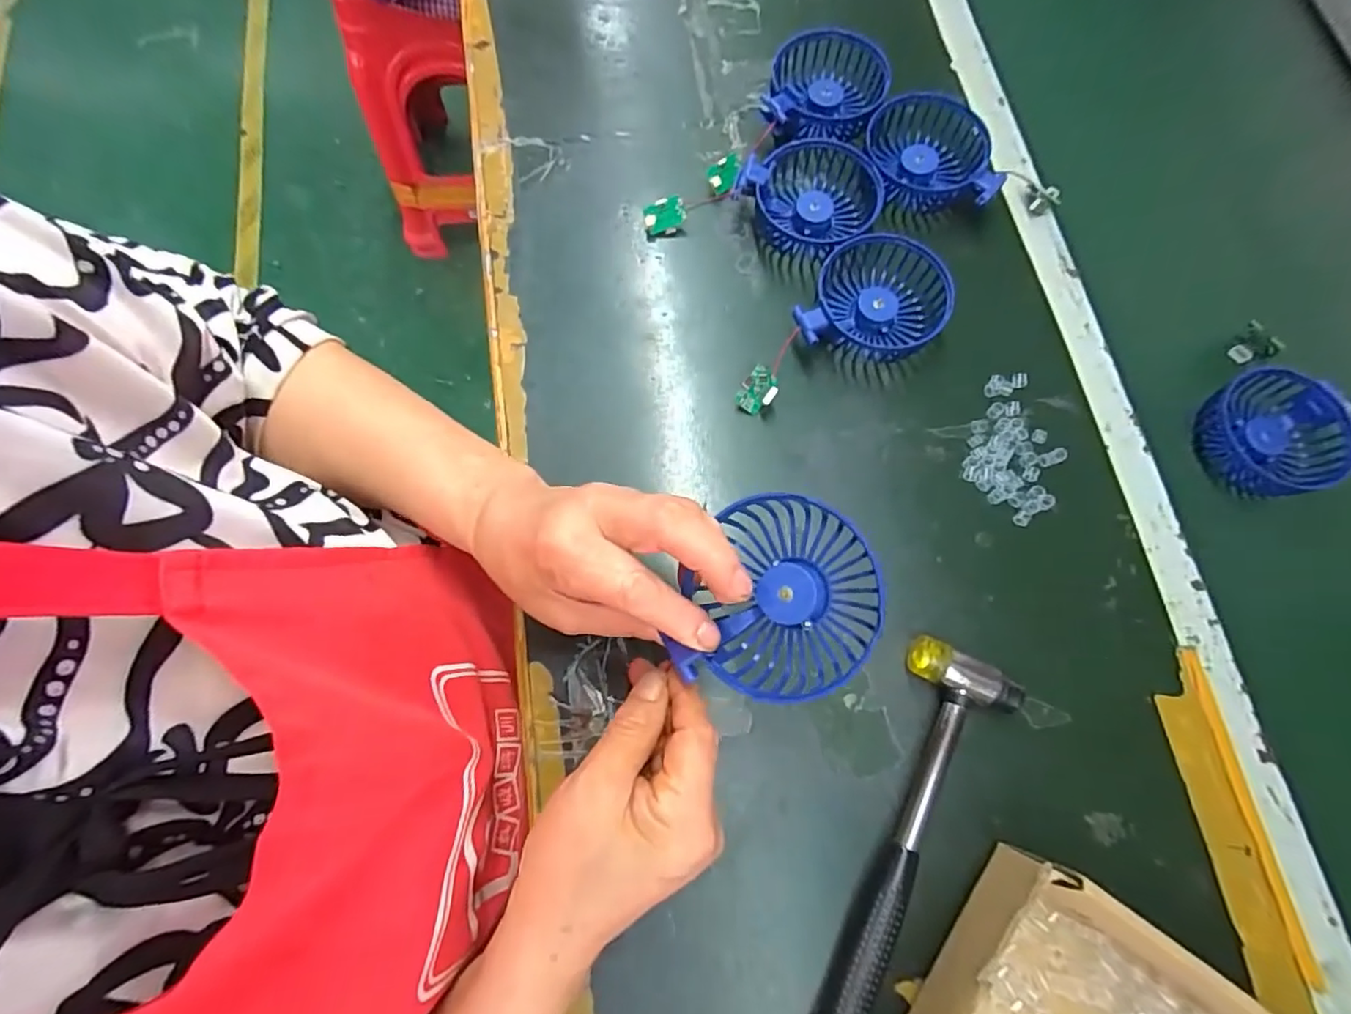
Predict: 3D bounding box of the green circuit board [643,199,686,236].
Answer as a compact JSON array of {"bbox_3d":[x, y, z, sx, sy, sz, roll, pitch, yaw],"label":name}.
[{"bbox_3d":[-0.008,-0.220,0.443,0.031,0.004,0.022,-18,111,7],"label":"green circuit board"}]

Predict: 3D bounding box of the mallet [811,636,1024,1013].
[{"bbox_3d":[0.130,0.192,0.320,0.058,0.022,0.230,21,76,6],"label":"mallet"}]

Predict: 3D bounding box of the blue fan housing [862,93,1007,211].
[{"bbox_3d":[0.192,-0.265,0.448,0.094,0.034,0.086,-2,74,0],"label":"blue fan housing"}]

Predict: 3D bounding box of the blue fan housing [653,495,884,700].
[{"bbox_3d":[0.047,0.043,0.270,0.087,0.030,0.090,1,83,22],"label":"blue fan housing"}]

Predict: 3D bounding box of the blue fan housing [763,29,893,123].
[{"bbox_3d":[0.119,-0.327,0.466,0.090,0.032,0.092,13,75,4],"label":"blue fan housing"}]

